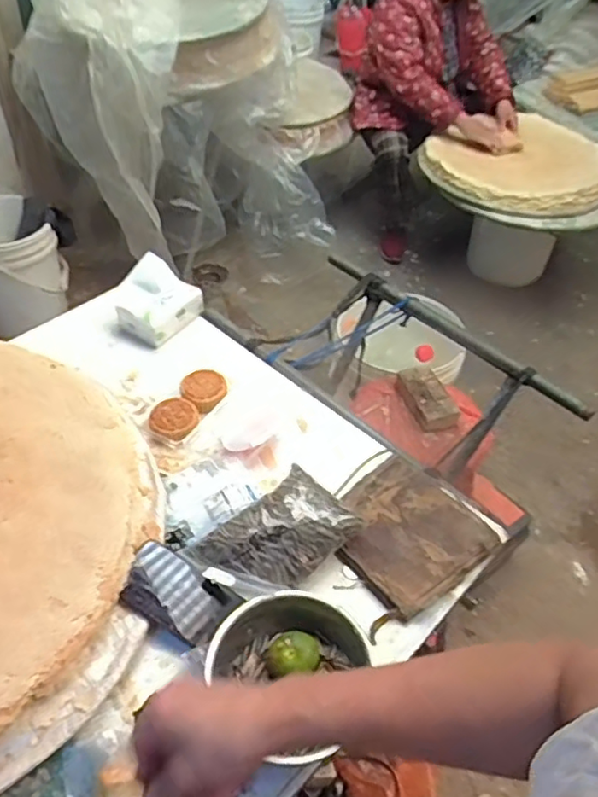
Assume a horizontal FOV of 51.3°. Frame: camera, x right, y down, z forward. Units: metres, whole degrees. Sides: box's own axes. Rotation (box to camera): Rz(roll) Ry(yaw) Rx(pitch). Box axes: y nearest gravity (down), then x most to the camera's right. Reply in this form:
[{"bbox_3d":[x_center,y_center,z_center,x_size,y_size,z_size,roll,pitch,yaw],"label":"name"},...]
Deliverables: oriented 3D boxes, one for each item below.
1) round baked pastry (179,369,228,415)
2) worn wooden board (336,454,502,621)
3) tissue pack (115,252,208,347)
[{"bbox_3d":[-0.141,-0.015,0.939,0.064,0.020,0.068,1,46,-1],"label":"round baked pastry"},{"bbox_3d":[0.134,0.162,0.787,0.173,0.023,0.179,-28,53,-27],"label":"worn wooden board"},{"bbox_3d":[-0.237,-0.166,1.043,0.107,0.084,0.119,29,51,23],"label":"tissue pack"}]

